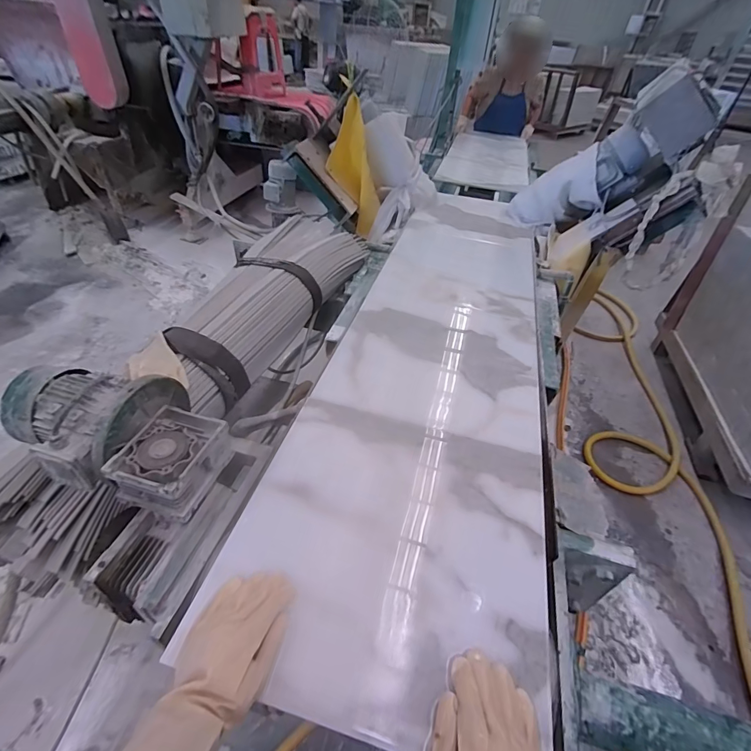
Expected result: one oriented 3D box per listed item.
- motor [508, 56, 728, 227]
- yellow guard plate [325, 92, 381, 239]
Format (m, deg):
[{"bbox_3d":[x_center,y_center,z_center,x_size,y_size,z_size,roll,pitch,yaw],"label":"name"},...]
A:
[{"bbox_3d":[0.786,-0.712,1.383,0.275,0.641,0.221,54,52,-9],"label":"motor"},{"bbox_3d":[-0.089,-0.761,1.496,0.156,0.446,0.021,-15,26,-2],"label":"yellow guard plate"}]

